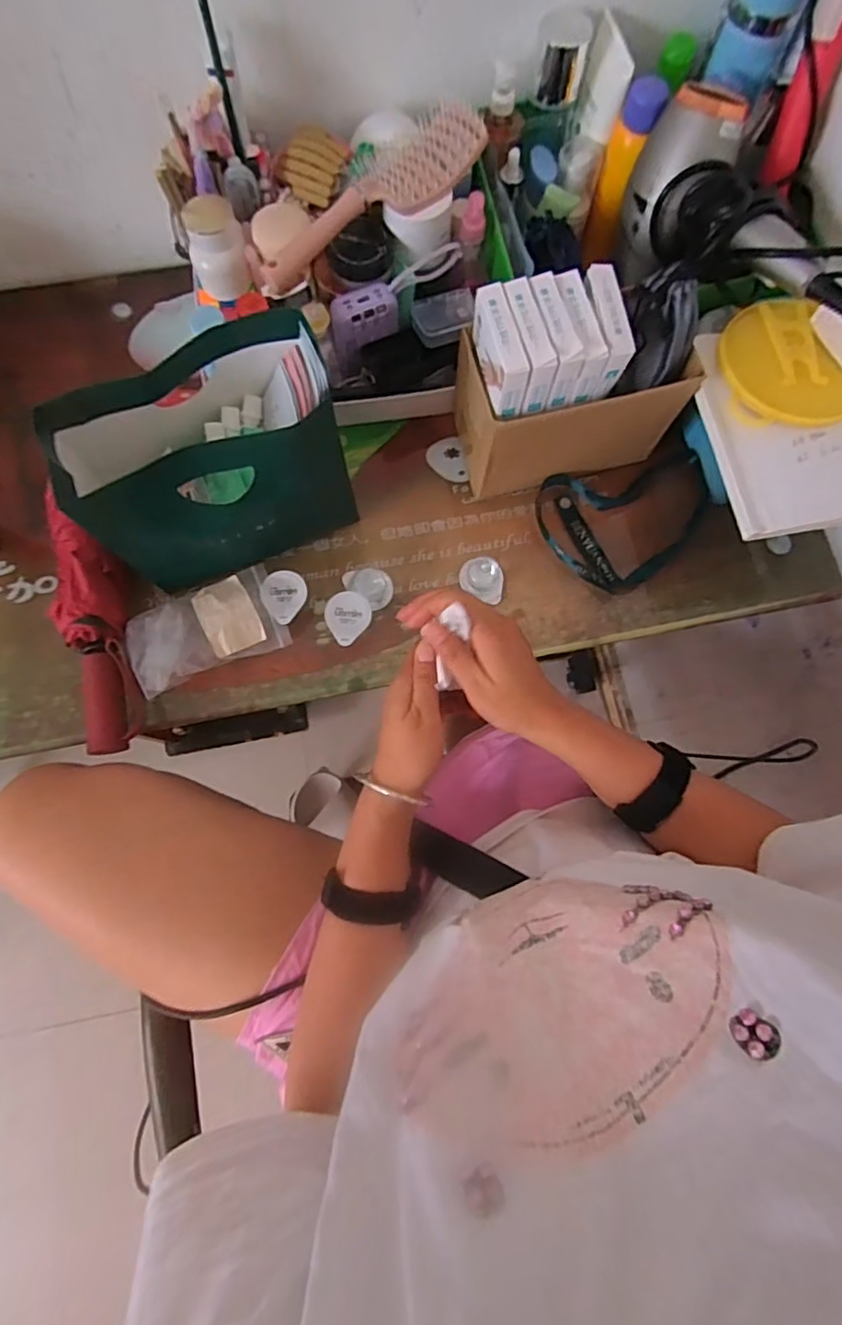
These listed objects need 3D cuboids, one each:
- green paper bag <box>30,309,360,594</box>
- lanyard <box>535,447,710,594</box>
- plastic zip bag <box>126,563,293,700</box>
[{"bbox_3d":[-0.177,-0.171,0.502,0.215,0.172,0.112,-31,80,-6],"label":"green paper bag"},{"bbox_3d":[0.215,-0.144,0.593,0.175,0.028,0.127,-15,79,-3],"label":"lanyard"},{"bbox_3d":[-0.204,-0.033,0.546,0.137,0.023,0.086,-23,77,-11],"label":"plastic zip bag"}]

